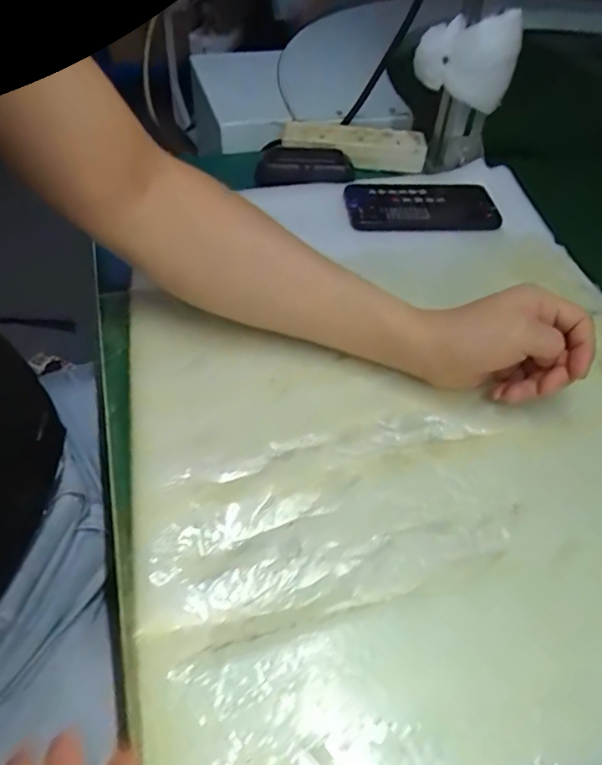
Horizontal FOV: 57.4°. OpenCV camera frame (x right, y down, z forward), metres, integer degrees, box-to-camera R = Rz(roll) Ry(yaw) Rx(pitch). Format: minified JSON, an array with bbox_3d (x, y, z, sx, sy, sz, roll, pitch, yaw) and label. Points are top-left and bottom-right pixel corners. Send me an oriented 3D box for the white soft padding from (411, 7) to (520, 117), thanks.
[{"bbox_3d":[0.175,-0.345,0.587,0.104,0.088,0.044,16,48,10],"label":"white soft padding"}]

